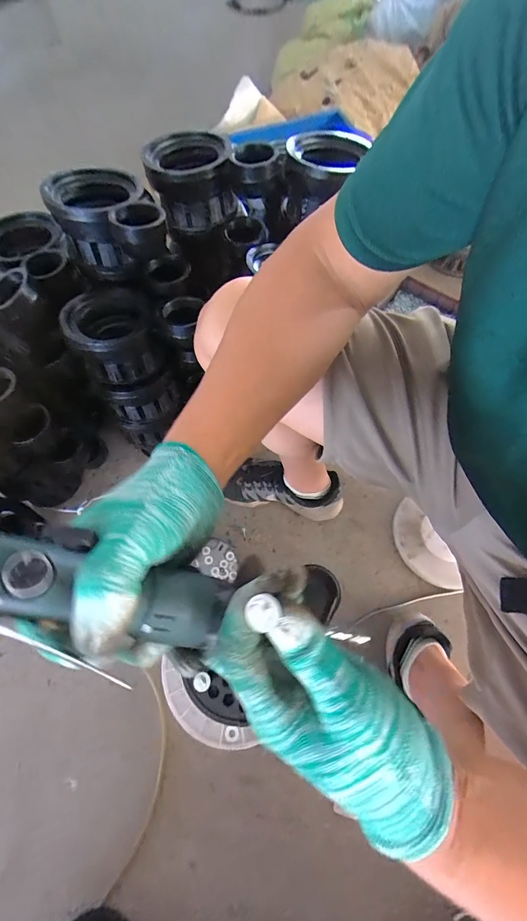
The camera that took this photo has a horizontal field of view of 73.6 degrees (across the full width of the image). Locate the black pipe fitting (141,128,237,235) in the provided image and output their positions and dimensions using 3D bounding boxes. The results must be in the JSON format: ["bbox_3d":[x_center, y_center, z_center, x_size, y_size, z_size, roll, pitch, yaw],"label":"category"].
[{"bbox_3d":[-0.125,-0.480,0.603,0.130,0.095,0.133,-20,68,-8],"label":"black pipe fitting"}]

